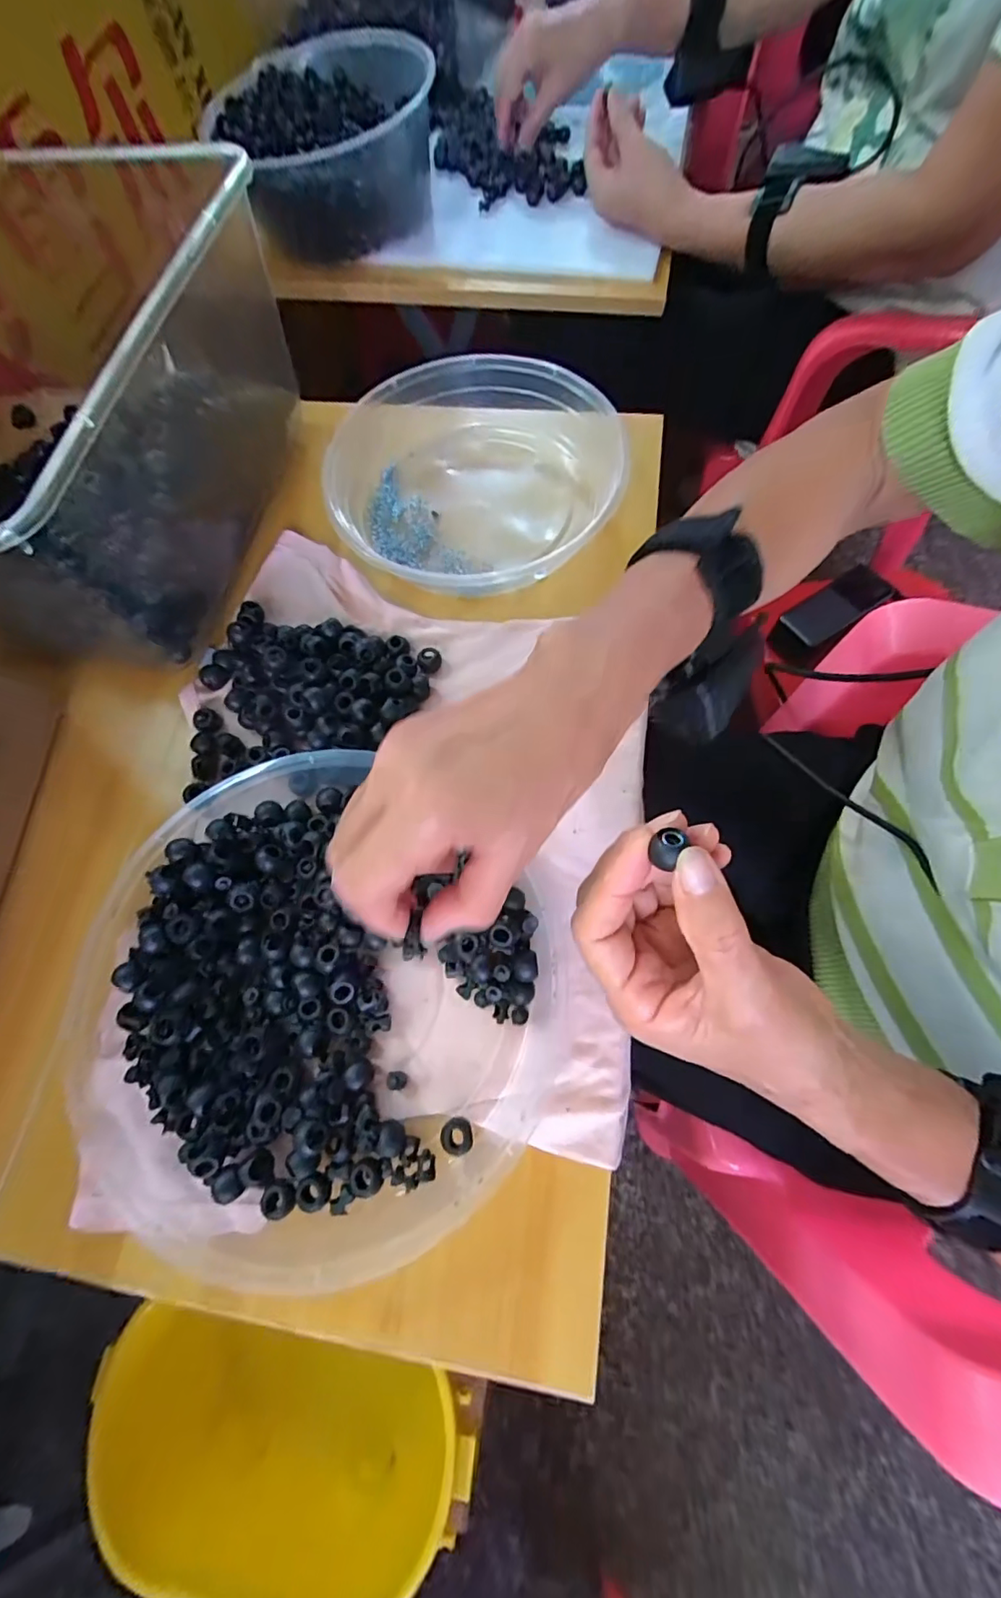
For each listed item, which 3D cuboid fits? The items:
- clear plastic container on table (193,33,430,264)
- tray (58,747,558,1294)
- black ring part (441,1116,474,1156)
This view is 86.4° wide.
[{"bbox_3d":[-0.187,-0.706,0.578,0.224,0.082,0.224,-16,69,-3],"label":"clear plastic container on table"},{"bbox_3d":[-0.099,0.102,0.266,0.234,0.032,0.229,-1,69,3],"label":"tray"},{"bbox_3d":[-0.021,0.161,0.255,0.014,0.012,0.014,-1,69,3],"label":"black ring part"}]

